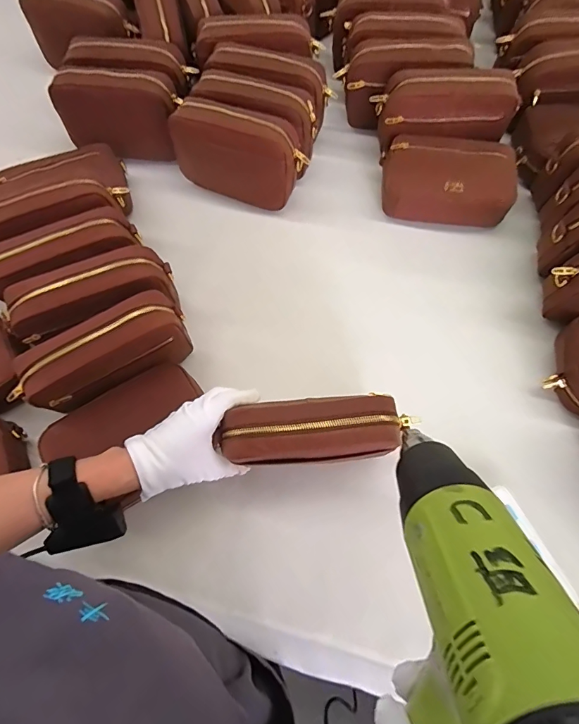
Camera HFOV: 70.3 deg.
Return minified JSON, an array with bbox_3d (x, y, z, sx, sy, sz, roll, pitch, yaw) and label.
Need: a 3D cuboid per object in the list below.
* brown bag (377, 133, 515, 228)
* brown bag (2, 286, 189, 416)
[{"bbox_3d":[0.241,-0.282,0.634,0.192,0.058,0.127,6,69,4],"label":"brown bag"},{"bbox_3d":[-0.222,-0.004,0.499,0.204,0.125,0.064,-31,71,-10],"label":"brown bag"}]

